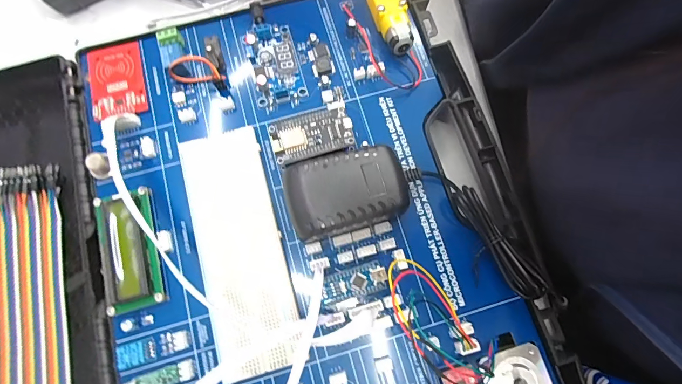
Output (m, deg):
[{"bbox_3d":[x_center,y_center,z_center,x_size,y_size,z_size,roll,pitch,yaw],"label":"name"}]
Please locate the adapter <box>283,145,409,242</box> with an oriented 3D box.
[{"bbox_3d":[0.004,0.002,0.238,0.077,0.038,0.050,-15,76,-3],"label":"adapter"}]

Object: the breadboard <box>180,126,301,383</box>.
[{"bbox_3d":[-0.069,0.035,0.241,0.051,0.013,0.163,-16,76,-3],"label":"breadboard"}]

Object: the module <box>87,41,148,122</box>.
[{"bbox_3d":[-0.175,-0.088,0.274,0.040,0.005,0.064,-15,76,-3],"label":"module"}]

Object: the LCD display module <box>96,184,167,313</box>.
[{"bbox_3d":[-0.143,0.038,0.236,0.034,0.012,0.079,-15,76,-3],"label":"LCD display module"}]

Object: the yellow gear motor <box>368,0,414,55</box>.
[{"bbox_3d":[0.037,-0.138,0.277,0.026,0.025,0.061,-10,76,-2],"label":"yellow gear motor"}]

